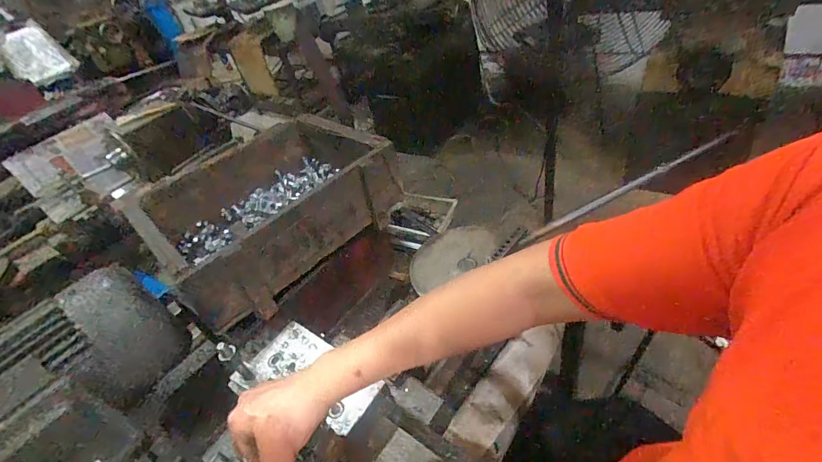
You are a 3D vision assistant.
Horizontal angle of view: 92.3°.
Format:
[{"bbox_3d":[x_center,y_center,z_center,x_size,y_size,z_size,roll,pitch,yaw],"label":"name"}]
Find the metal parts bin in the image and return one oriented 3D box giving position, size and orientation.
[{"bbox_3d":[-0.234,-0.059,0.735,0.300,0.148,0.366,26,55,39],"label":"metal parts bin"}]

